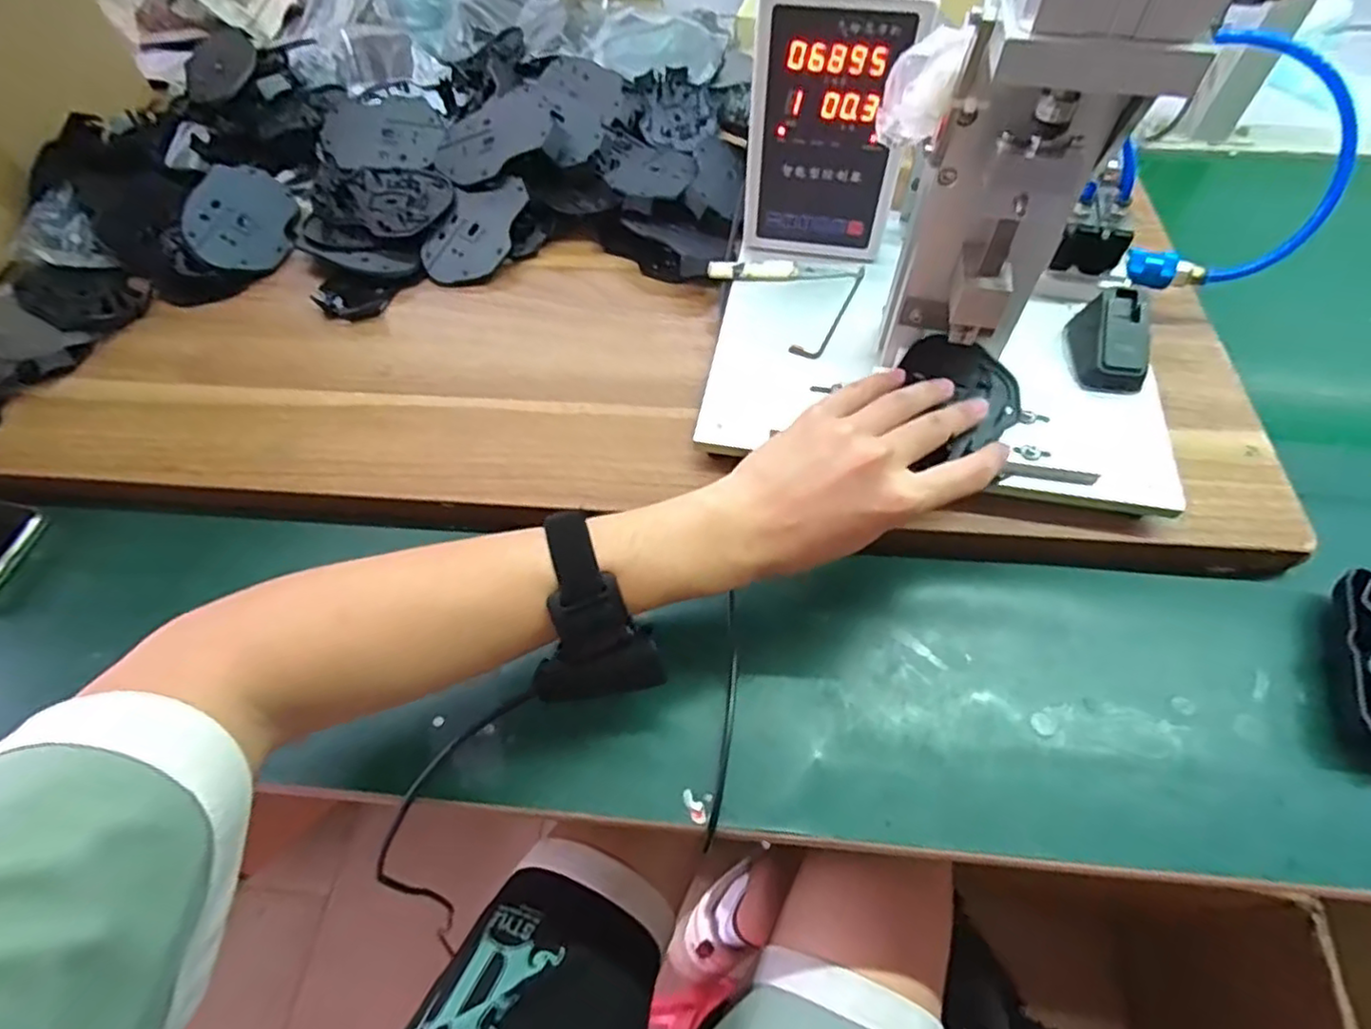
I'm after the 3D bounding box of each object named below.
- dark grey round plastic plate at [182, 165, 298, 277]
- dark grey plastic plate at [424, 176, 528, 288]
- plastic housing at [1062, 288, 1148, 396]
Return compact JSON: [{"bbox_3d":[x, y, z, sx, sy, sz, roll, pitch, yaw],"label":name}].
[{"bbox_3d":[-0.378,-0.253,0.577,0.075,0.009,0.112,10,66,-44],"label":"dark grey round plastic plate"},{"bbox_3d":[-0.179,-0.244,0.578,0.063,0.005,0.106,25,83,3],"label":"dark grey plastic plate"},{"bbox_3d":[0.288,-0.118,0.461,0.040,0.040,0.065,1,58,3],"label":"plastic housing"}]

